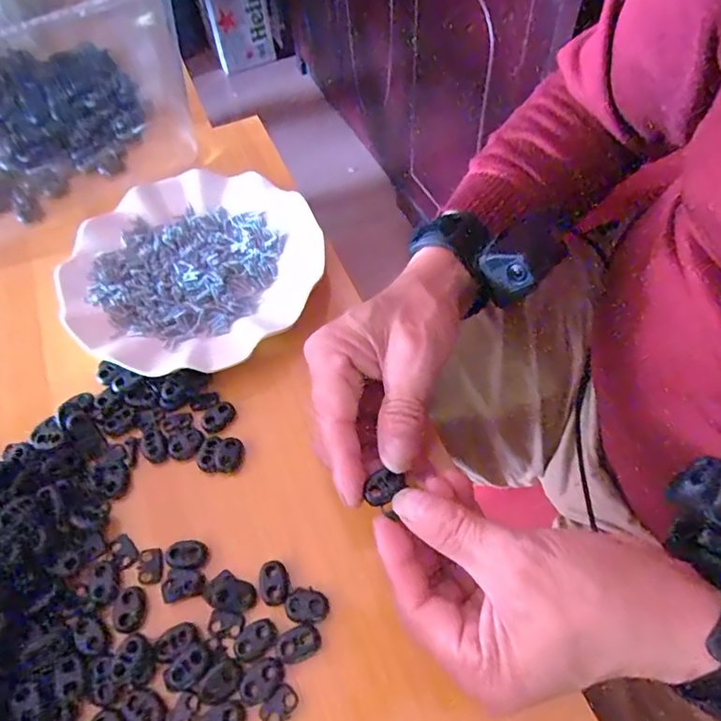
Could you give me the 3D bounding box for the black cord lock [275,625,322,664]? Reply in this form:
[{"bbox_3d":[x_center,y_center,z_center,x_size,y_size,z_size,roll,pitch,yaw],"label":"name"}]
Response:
[{"bbox_3d":[-0.031,0.142,0.262,0.022,0.004,0.015,-21,59,-10],"label":"black cord lock"}]

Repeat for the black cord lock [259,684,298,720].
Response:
[{"bbox_3d":[-0.039,0.166,0.250,0.013,0.004,0.018,34,65,21],"label":"black cord lock"}]

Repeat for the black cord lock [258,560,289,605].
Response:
[{"bbox_3d":[-0.046,0.117,0.276,0.015,0.004,0.022,-14,58,-5],"label":"black cord lock"}]

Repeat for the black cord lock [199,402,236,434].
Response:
[{"bbox_3d":[-0.090,0.035,0.329,0.015,0.006,0.022,39,68,24],"label":"black cord lock"}]

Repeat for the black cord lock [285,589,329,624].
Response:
[{"bbox_3d":[-0.028,0.126,0.268,0.022,0.004,0.015,4,58,5],"label":"black cord lock"}]

